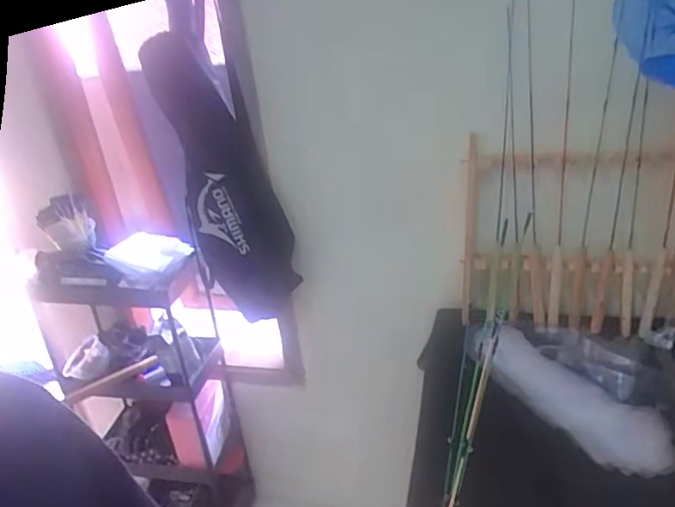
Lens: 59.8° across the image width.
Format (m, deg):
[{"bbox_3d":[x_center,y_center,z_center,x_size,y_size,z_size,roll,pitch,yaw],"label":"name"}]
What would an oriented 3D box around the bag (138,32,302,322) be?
[{"bbox_3d":[-0.216,-0.147,1.172,0.181,0.551,0.148,-24,9,-29],"label":"bag"}]

